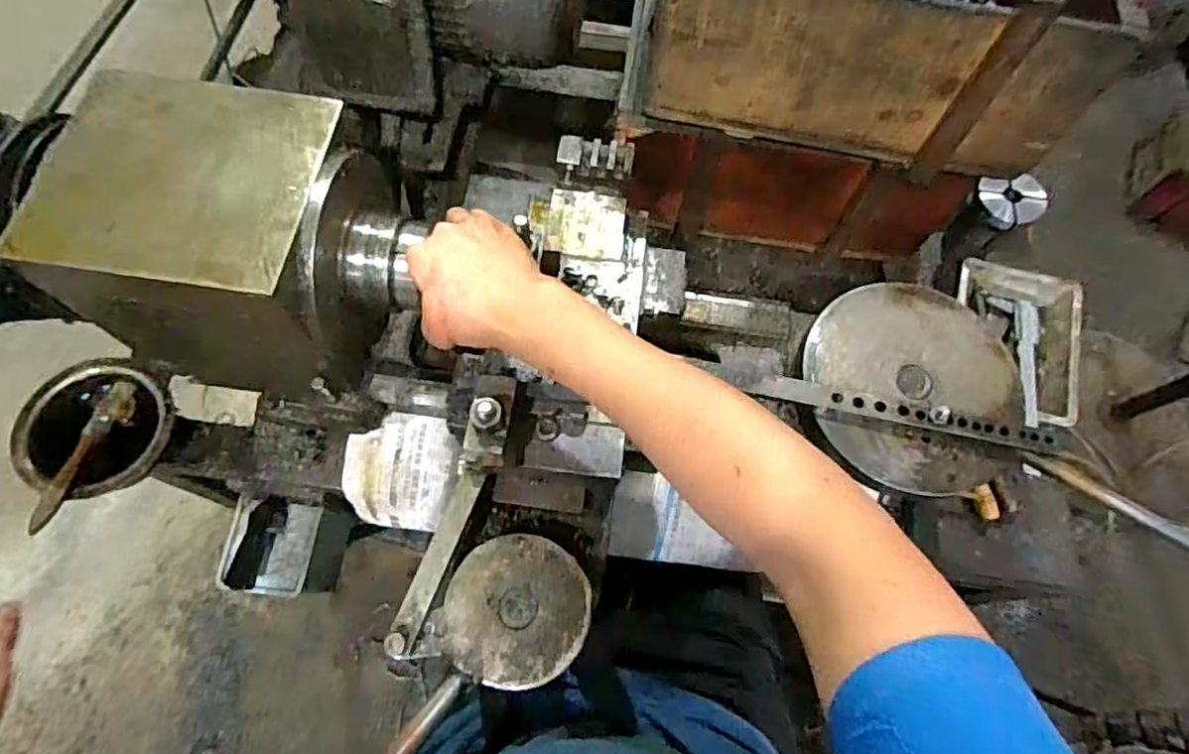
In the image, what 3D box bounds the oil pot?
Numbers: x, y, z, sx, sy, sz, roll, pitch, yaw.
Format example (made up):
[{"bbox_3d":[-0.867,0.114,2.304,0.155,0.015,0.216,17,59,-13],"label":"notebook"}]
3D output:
[{"bbox_3d":[-0.471,0.049,0.620,0.133,0.050,0.126,1,67,-2],"label":"oil pot"}]

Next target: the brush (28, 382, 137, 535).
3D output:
[{"bbox_3d":[-0.464,0.069,0.586,0.024,0.021,0.151,7,52,0],"label":"brush"}]

